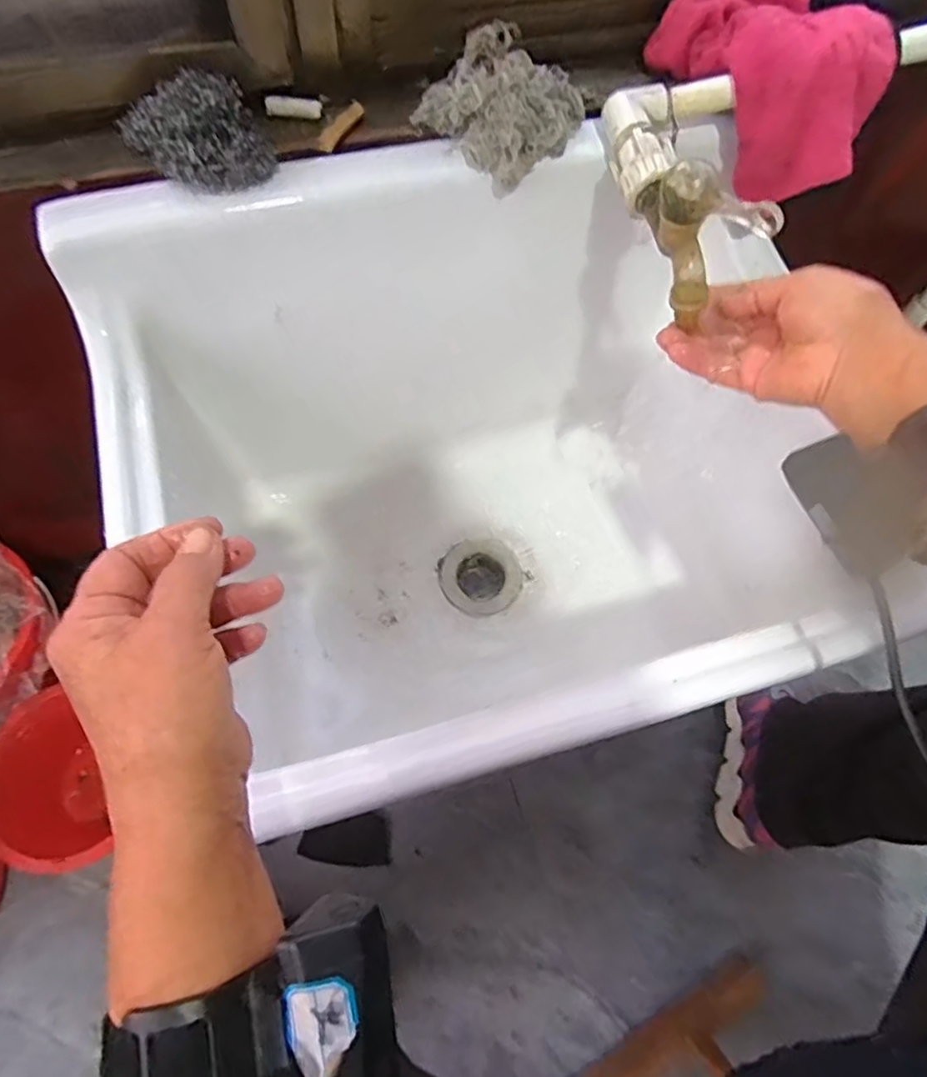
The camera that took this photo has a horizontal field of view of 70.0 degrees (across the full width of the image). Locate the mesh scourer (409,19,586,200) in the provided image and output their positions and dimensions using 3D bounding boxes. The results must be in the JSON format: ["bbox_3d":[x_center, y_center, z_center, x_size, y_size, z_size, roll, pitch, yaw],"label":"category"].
[{"bbox_3d":[0.027,-0.302,0.458,0.100,0.047,0.102,42,71,14],"label":"mesh scourer"}]

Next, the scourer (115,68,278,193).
[{"bbox_3d":[-0.168,-0.253,0.415,0.087,0.044,0.065,-18,69,-11],"label":"scourer"}]

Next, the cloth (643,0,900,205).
[{"bbox_3d":[0.223,-0.334,0.475,0.096,0.078,0.161,-29,71,-15],"label":"cloth"}]

